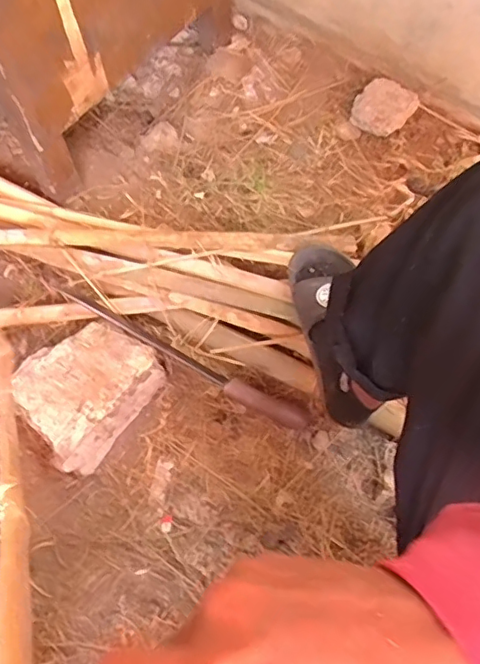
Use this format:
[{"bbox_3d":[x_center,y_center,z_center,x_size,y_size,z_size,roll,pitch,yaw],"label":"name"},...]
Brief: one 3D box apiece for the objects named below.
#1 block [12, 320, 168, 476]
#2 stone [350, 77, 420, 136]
[{"bbox_3d":[-0.228,0.083,0.821,0.173,0.092,0.193,33,73,16],"label":"block"},{"bbox_3d":[0.251,-0.398,0.982,0.090,0.058,0.107,41,75,18],"label":"stone"}]

